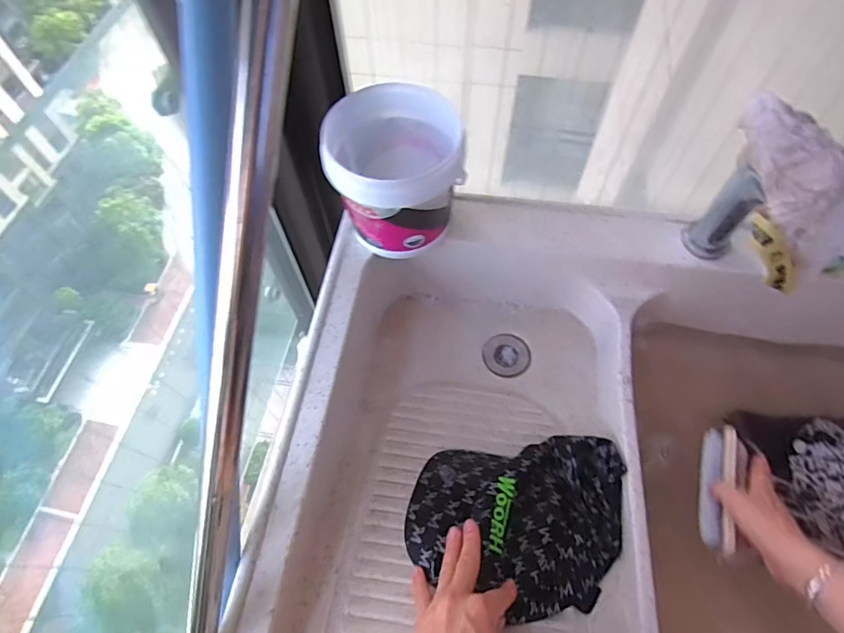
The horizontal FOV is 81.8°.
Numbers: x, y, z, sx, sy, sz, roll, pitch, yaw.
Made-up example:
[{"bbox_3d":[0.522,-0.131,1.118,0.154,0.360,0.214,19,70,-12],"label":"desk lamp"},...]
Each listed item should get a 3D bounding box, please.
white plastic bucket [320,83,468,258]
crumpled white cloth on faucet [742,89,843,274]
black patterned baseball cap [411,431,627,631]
[{"bbox_3d":[-0.033,-0.158,0.556,0.136,0.138,0.134,0,61,1],"label":"white plastic bucket"},{"bbox_3d":[0.337,-0.127,0.423,0.065,0.054,0.161,-17,83,-8],"label":"crumpled white cloth on faucet"},{"bbox_3d":[0.103,0.210,0.498,0.228,0.043,0.161,-6,61,-2],"label":"black patterned baseball cap"}]

